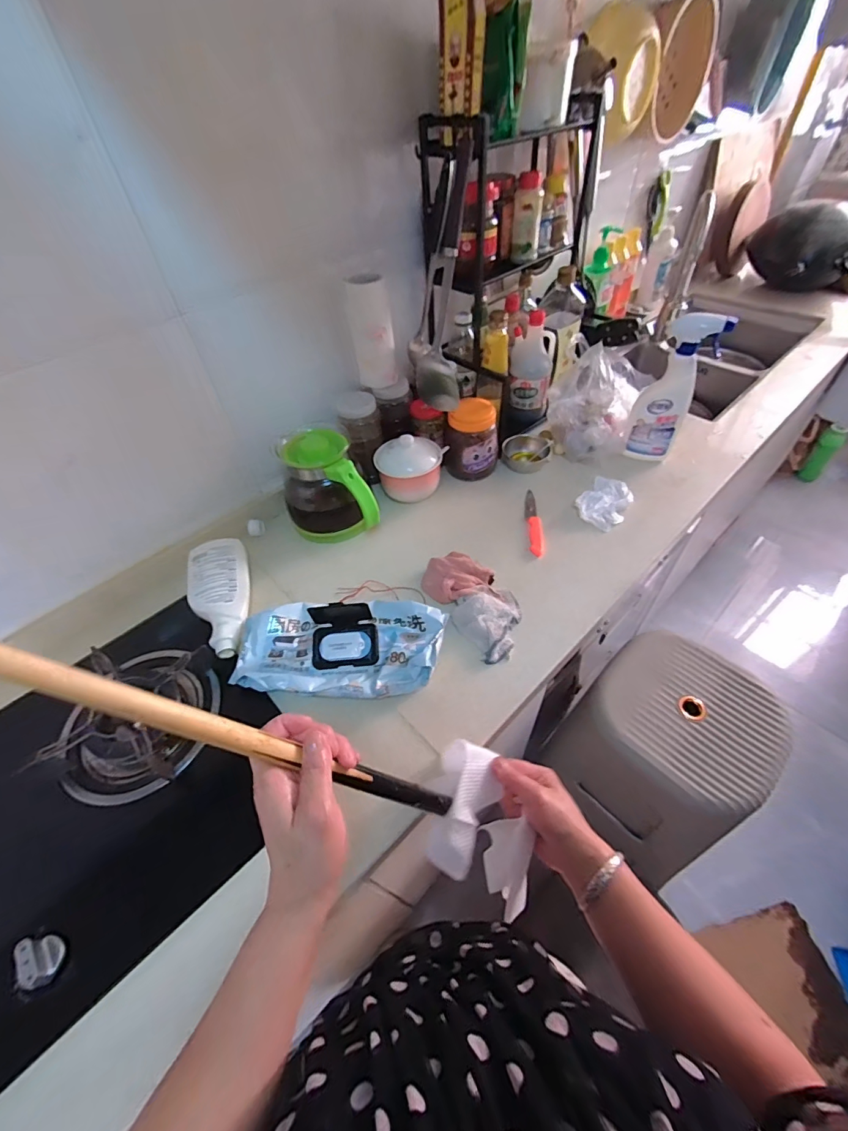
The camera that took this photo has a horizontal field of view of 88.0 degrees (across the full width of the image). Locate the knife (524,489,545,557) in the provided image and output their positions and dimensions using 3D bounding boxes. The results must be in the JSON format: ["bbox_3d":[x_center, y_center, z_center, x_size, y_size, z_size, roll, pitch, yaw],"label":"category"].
[{"bbox_3d":[0.202,-0.082,0.802,0.026,0.009,0.169,0,49,5],"label":"knife"}]

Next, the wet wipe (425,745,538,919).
[{"bbox_3d":[0.064,0.275,0.471,0.101,0.089,0.138,7,51,11],"label":"wet wipe"}]

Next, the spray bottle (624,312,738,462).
[{"bbox_3d":[0.447,-0.309,0.800,0.105,0.258,0.049,16,53,18],"label":"spray bottle"}]

